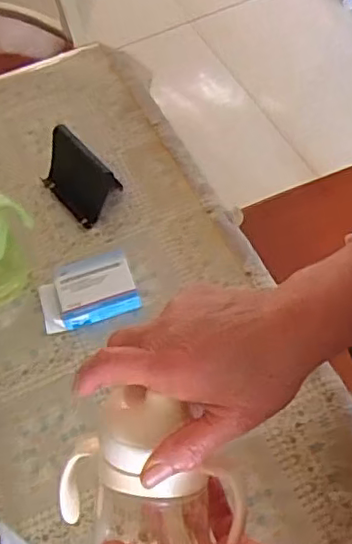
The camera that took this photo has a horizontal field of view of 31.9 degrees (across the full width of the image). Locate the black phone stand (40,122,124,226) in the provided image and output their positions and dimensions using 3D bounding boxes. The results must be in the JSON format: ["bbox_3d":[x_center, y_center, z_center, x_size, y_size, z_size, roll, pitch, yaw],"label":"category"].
[{"bbox_3d":[-0.109,-0.111,0.695,0.061,0.067,0.094,-37,64,-16],"label":"black phone stand"}]

